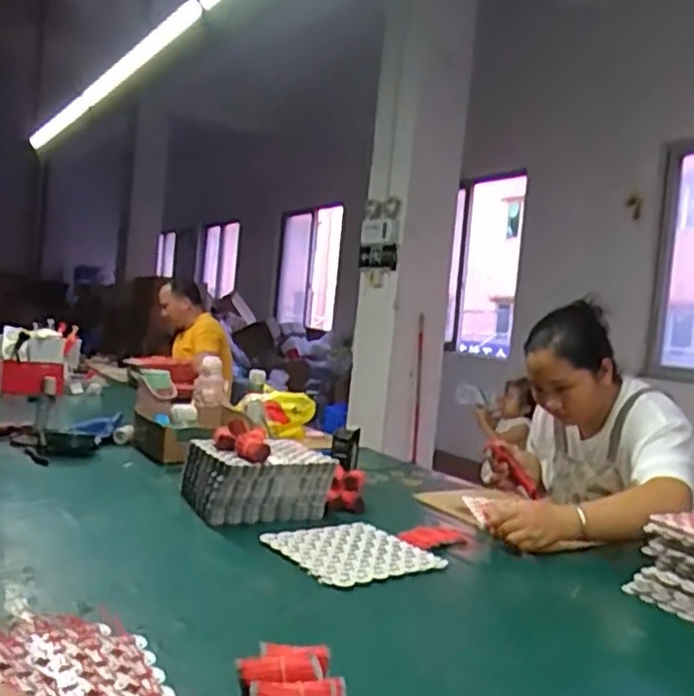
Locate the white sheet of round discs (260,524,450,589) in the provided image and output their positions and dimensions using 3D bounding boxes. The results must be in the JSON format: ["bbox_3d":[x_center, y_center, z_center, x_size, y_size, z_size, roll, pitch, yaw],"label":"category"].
[{"bbox_3d":[0.010,0.311,1.095,0.214,0.016,0.202,4,1,-32],"label":"white sheet of round discs"}]

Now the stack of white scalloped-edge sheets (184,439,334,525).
[{"bbox_3d":[-0.165,0.237,1.307,0.220,0.106,0.225,4,2,-24],"label":"stack of white scalloped-edge sheets"}]

